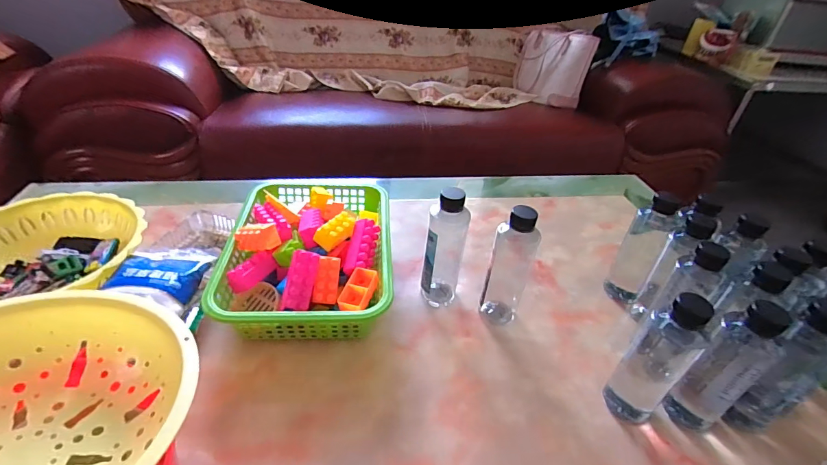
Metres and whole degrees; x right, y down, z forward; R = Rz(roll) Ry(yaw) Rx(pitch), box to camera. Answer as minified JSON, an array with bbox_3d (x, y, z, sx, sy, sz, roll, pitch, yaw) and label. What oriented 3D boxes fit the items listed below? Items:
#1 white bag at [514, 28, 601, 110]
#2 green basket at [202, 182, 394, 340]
[{"bbox_3d":[0.503,-0.623,1.516,0.072,0.259,0.287,3,28,-38],"label":"white bag"},{"bbox_3d":[-0.145,0.026,0.593,0.214,0.097,0.281,0,38,-6],"label":"green basket"}]

